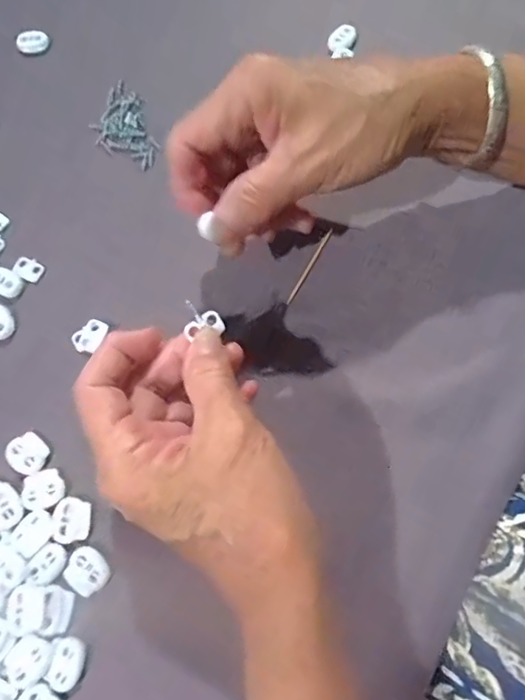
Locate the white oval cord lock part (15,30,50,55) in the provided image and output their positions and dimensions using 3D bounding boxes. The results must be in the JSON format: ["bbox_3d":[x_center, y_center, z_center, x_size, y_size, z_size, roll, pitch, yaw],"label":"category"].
[{"bbox_3d":[-0.163,-0.218,0.364,0.022,0.010,0.010,-4,72,1],"label":"white oval cord lock part"}]

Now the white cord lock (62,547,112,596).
[{"bbox_3d":[-0.087,0.109,0.254,0.022,0.004,0.019,30,76,12],"label":"white cord lock"}]

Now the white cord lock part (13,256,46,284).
[{"bbox_3d":[-0.142,-0.049,0.313,0.018,0.004,0.013,33,76,12],"label":"white cord lock part"}]

